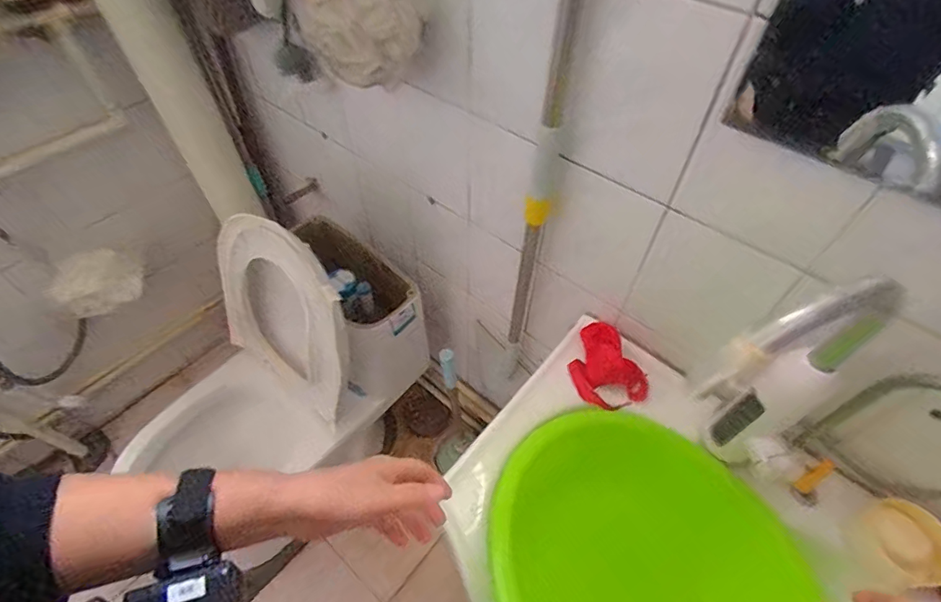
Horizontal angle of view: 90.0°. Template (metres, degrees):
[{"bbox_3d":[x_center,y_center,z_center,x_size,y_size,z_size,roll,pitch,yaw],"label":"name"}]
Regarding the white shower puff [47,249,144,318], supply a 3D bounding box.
[{"bbox_3d":[-0.852,-0.042,1.073,0.161,0.134,0.058,-29,59,-21],"label":"white shower puff"}]

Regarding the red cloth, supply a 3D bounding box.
[{"bbox_3d":[0.192,0.097,0.681,0.088,0.057,0.128,-24,57,-18],"label":"red cloth"}]

